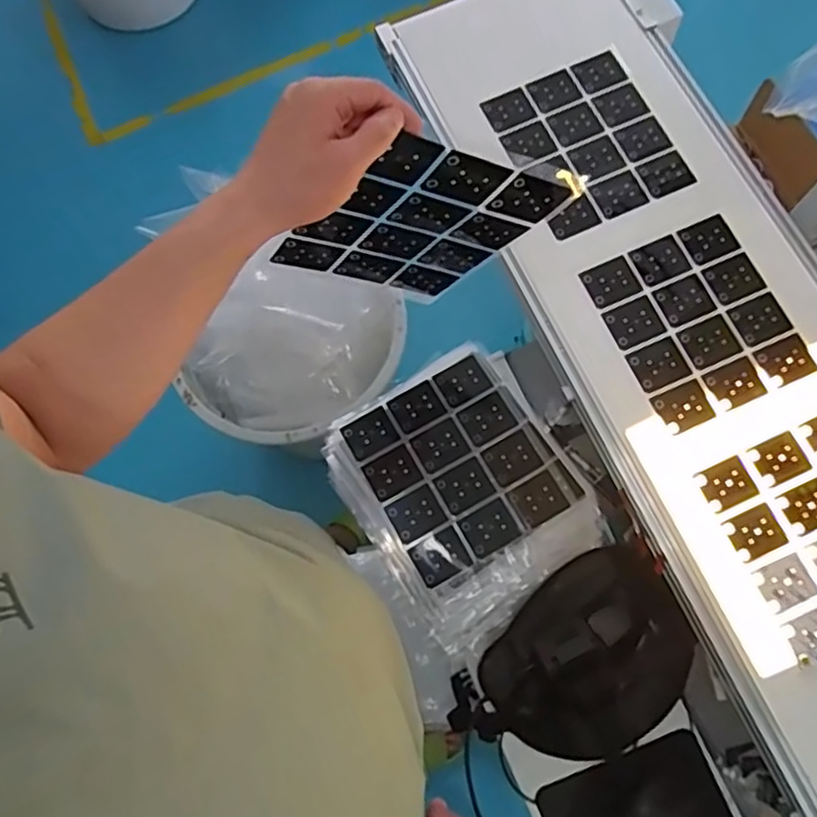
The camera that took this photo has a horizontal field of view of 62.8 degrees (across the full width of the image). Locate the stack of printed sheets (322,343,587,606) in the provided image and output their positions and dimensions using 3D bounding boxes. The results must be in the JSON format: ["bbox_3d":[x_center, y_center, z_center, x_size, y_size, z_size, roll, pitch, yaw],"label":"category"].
[{"bbox_3d":[0.049,0.081,0.881,0.254,0.059,0.253,-33,77,-6],"label":"stack of printed sheets"}]

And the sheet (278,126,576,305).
[{"bbox_3d":[0.014,-0.176,0.662,0.203,0.252,0.009,9,71,-37],"label":"sheet"}]

